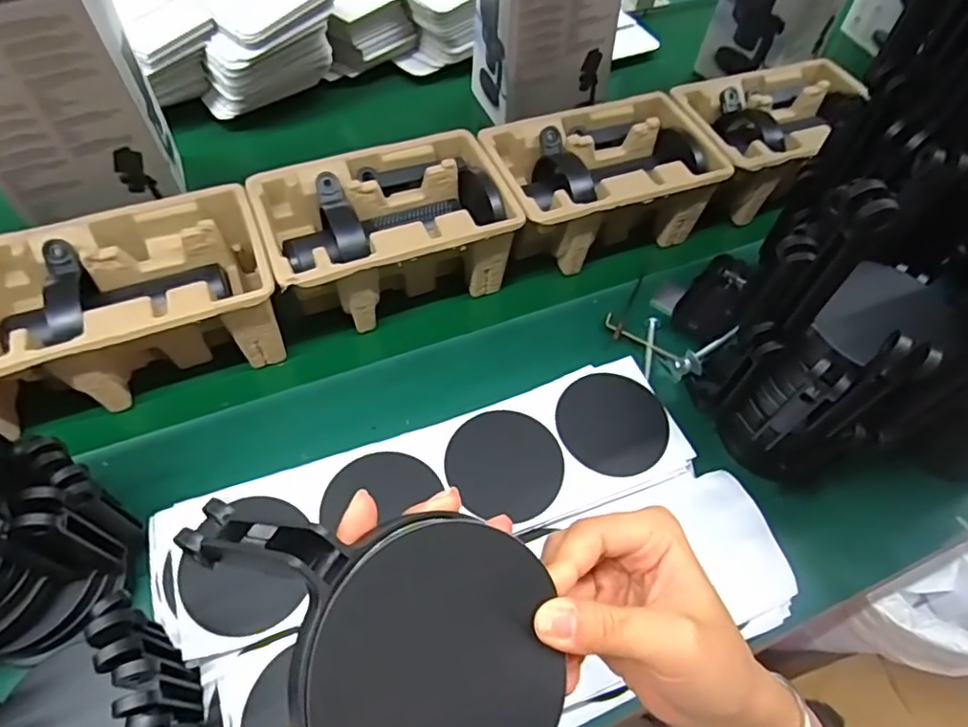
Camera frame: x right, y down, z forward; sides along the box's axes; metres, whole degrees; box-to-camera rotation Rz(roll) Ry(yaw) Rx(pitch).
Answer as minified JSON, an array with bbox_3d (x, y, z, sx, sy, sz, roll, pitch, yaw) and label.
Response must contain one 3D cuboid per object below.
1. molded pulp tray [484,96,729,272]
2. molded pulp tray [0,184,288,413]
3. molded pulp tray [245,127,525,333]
[{"bbox_3d":[0.122,-0.189,0.637,0.224,0.107,0.152,-19,58,-12],"label":"molded pulp tray"},{"bbox_3d":[-0.302,-0.052,0.525,0.227,0.105,0.142,-20,59,-13],"label":"molded pulp tray"},{"bbox_3d":[-0.091,-0.125,0.585,0.227,0.109,0.146,-19,58,-12],"label":"molded pulp tray"}]

